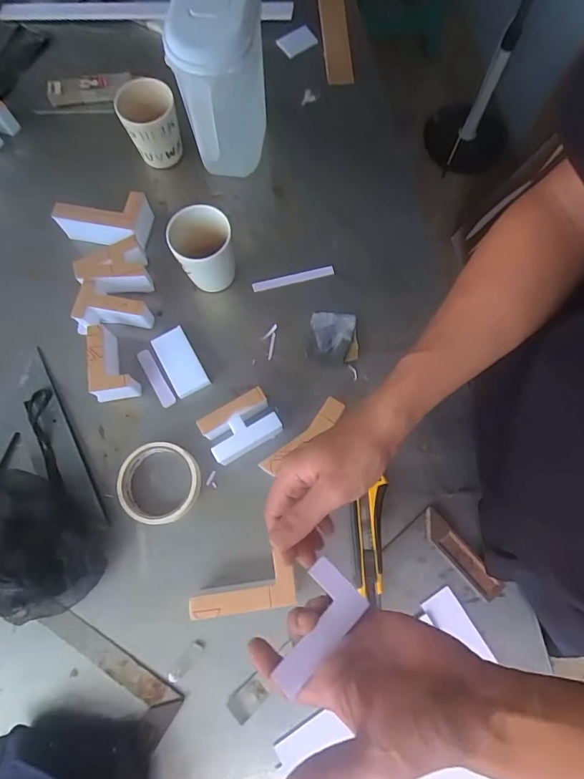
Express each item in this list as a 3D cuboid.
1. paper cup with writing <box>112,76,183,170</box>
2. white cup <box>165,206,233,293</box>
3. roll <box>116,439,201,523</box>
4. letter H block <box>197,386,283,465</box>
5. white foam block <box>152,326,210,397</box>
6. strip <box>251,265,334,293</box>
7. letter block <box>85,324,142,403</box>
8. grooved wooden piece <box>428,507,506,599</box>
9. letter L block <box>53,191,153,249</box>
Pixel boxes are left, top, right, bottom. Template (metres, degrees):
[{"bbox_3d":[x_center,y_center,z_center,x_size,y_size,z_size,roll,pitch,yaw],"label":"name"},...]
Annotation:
[{"bbox_3d":[-0.188,-0.358,0.596,0.076,0.091,0.065,-14,76,-4],"label":"paper cup with writing"},{"bbox_3d":[-0.108,-0.165,0.545,0.070,0.094,0.073,0,75,-1],"label":"white cup"},{"bbox_3d":[-0.151,0.107,0.512,0.091,0.026,0.090,0,75,-1],"label":"roll"},{"bbox_3d":[-0.060,0.044,0.520,0.083,0.045,0.065,-29,78,-8],"label":"letter H block"},{"bbox_3d":[-0.139,-0.034,0.553,0.043,0.013,0.086,-29,77,-8],"label":"white foam block"},{"bbox_3d":[0.002,-0.148,0.588,0.108,0.006,0.013,-13,76,-4],"label":"strip"},{"bbox_3d":[-0.216,-0.032,0.535,0.051,0.043,0.080,-10,76,-3],"label":"letter block"},{"bbox_3d":[0.186,0.183,0.491,0.028,0.013,0.108,-39,79,-10],"label":"grooved wooden piece"},{"bbox_3d":[-0.247,-0.232,0.597,0.124,0.048,0.064,14,76,3],"label":"letter L block"}]

